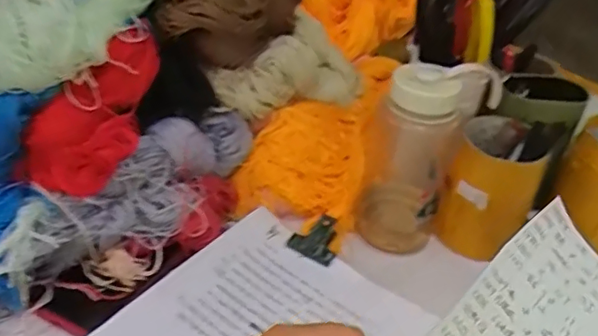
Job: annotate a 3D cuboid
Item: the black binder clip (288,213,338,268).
[{"bbox_3d":[0.022,0.067,0.557,0.046,0.015,0.050,24,41,22],"label":"black binder clip"}]

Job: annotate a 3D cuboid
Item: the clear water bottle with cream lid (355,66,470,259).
[{"bbox_3d":[0.106,-0.007,0.553,0.078,0.185,0.068,14,38,10],"label":"clear water bottle with cream lid"}]

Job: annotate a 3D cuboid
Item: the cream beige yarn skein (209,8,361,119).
[{"bbox_3d":[-0.001,-0.108,0.636,0.079,0.073,0.195,30,42,28],"label":"cream beige yarn skein"}]

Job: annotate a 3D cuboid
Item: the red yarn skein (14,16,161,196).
[{"bbox_3d":[-0.172,-0.054,0.503,0.061,0.056,0.171,22,74,20],"label":"red yarn skein"}]

